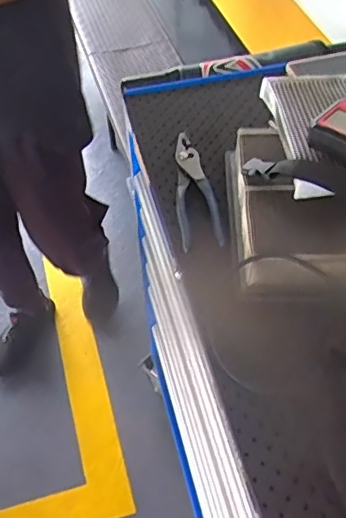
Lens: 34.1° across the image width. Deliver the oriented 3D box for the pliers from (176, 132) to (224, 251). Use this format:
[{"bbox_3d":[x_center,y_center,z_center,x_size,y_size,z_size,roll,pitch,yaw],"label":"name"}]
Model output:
[{"bbox_3d":[0.027,-0.091,0.709,0.049,0.013,0.199,-3,51,-2],"label":"pliers"}]

